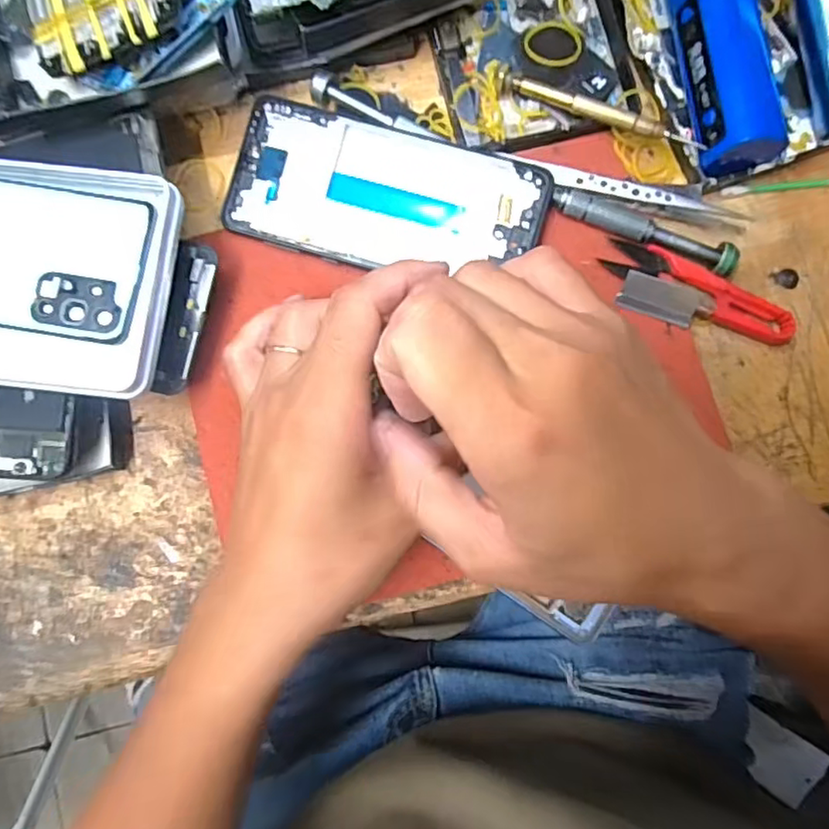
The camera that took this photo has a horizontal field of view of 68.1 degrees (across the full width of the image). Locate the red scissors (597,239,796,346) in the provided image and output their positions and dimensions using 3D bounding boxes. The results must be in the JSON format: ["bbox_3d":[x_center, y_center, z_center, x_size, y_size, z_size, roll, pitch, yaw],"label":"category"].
[{"bbox_3d":[0.146,-0.063,0.314,0.101,0.012,0.022,24,83,3],"label":"red scissors"}]

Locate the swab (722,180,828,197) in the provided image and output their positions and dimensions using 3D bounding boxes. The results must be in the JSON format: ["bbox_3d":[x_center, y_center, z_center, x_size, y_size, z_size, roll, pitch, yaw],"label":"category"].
[{"bbox_3d":[0.198,-0.121,0.324,0.068,0.005,0.006,-3,83,-1],"label":"swab"}]

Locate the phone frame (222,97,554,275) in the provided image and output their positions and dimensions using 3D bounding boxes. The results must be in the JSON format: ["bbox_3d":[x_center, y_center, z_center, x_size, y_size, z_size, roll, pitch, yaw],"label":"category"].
[{"bbox_3d":[-0.014,-0.109,0.313,0.156,0.013,0.068,16,83,2],"label":"phone frame"}]

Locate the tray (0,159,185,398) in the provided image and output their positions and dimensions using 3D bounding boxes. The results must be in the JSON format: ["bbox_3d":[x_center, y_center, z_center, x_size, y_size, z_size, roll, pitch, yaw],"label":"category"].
[{"bbox_3d":[-0.200,-0.068,0.277,0.178,0.023,0.105,7,82,0],"label":"tray"}]

